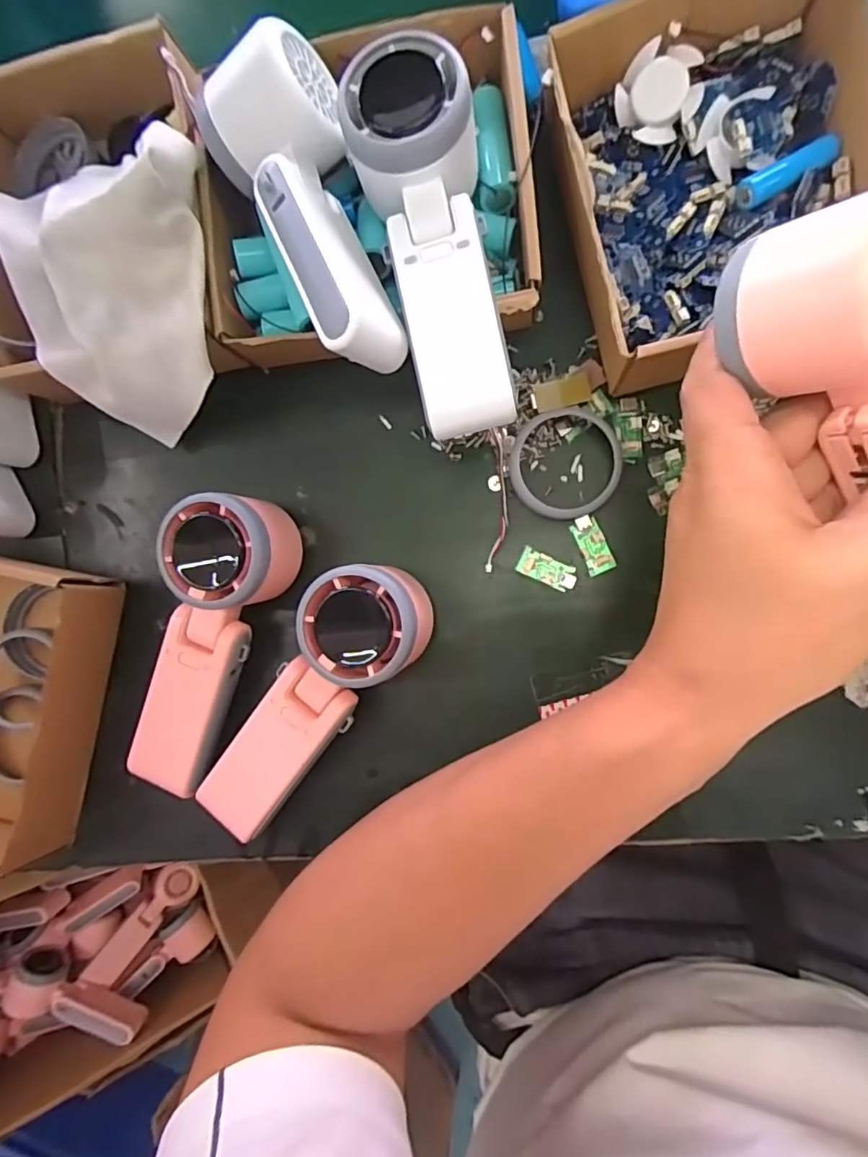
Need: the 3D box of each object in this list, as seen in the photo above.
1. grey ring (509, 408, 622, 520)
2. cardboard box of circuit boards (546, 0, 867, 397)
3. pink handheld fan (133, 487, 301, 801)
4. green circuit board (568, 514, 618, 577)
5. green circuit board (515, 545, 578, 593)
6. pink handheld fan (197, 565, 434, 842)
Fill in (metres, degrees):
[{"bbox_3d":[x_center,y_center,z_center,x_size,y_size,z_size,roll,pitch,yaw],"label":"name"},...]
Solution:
[{"bbox_3d":[0.070,-0.061,0.307,0.057,0.008,0.058,1,99,7],"label":"grey ring"},{"bbox_3d":[0.137,-0.198,0.282,0.138,0.052,0.163,-12,86,8],"label":"cardboard box of circuit boards"},{"bbox_3d":[-0.128,0.035,0.313,0.057,0.056,0.165,25,91,9],"label":"pink handheld fan"},{"bbox_3d":[0.086,-0.018,0.308,0.015,0.004,0.032,-24,85,7],"label":"green circuit board"},{"bbox_3d":[0.062,-0.004,0.312,0.032,0.004,0.015,25,91,9],"label":"green circuit board"},{"bbox_3d":[-0.067,0.062,0.301,0.058,0.050,0.166,43,94,8],"label":"pink handheld fan"}]

